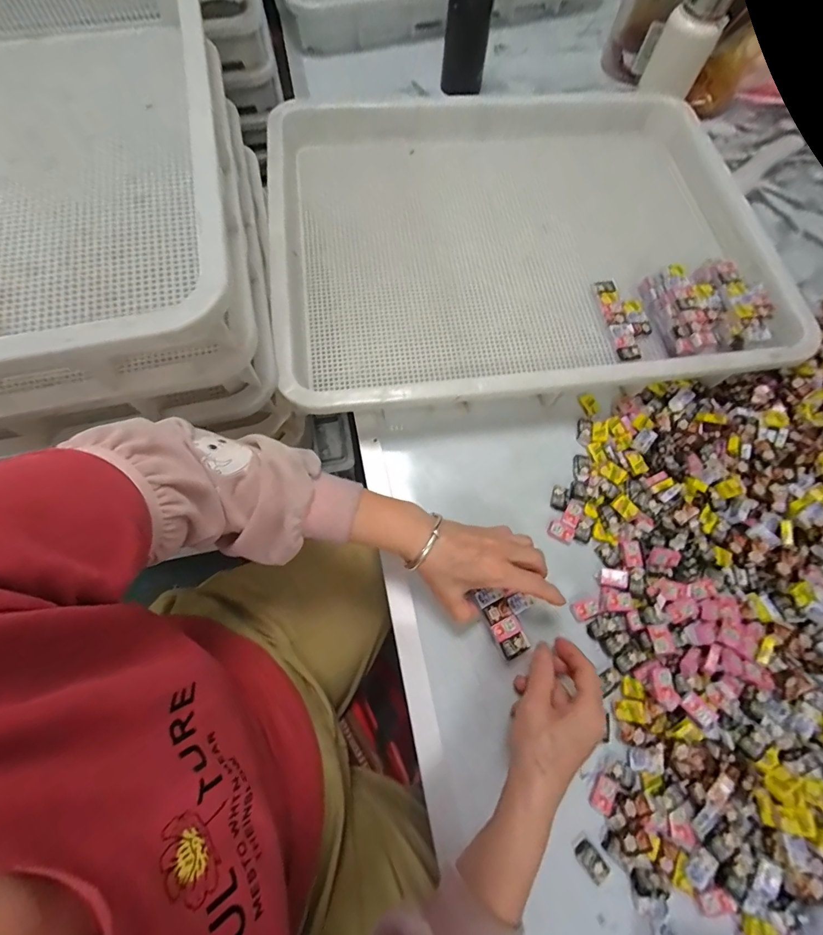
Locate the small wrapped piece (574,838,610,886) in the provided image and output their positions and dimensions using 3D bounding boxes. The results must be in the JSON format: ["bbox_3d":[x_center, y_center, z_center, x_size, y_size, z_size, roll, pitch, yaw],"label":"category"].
[{"bbox_3d":[0.155,0.337,0.347,0.018,0.011,0.027,-35,75,-13],"label":"small wrapped piece"}]

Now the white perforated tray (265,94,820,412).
[{"bbox_3d":[0.138,-0.306,0.530,0.623,0.048,0.478,-6,71,-4],"label":"white perforated tray"}]

